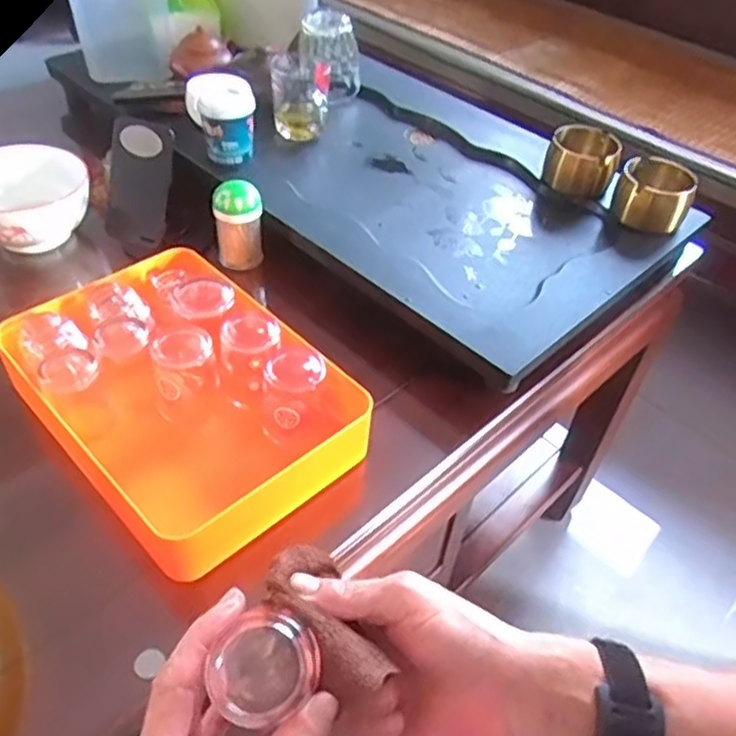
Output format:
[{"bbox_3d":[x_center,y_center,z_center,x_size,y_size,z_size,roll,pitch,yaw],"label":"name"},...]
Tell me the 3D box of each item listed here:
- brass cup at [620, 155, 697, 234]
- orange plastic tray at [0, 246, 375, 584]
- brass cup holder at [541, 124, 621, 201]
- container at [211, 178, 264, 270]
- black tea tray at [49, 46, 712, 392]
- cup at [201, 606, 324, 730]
[{"bbox_3d":[0.305,-0.184,0.752,0.075,0.057,0.069,19,47,12],"label":"brass cup"},{"bbox_3d":[-0.153,0.028,0.586,0.274,0.097,0.194,38,53,27],"label":"orange plastic tray"},{"bbox_3d":[0.241,-0.232,0.795,0.076,0.060,0.068,13,46,7],"label":"brass cup holder"},{"bbox_3d":[-0.134,-0.148,0.727,0.047,0.081,0.040,0,46,-5],"label":"container"},{"bbox_3d":[-0.007,-0.272,0.858,0.743,0.037,0.395,36,53,26],"label":"black tea tray"},{"bbox_3d":[-0.051,0.143,0.339,0.054,0.051,0.054,5,67,-12],"label":"cup"}]

